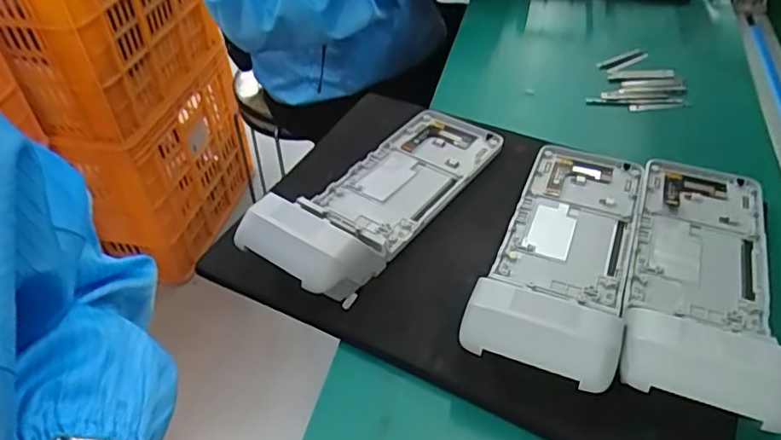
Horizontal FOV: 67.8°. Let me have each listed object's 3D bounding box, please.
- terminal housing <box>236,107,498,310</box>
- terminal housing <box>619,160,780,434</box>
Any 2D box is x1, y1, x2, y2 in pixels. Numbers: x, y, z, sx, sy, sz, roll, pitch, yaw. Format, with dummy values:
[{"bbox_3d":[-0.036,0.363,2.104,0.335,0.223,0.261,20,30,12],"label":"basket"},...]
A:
[{"bbox_3d":[-0.004,-0.029,0.424,0.084,0.046,0.224,24,47,25],"label":"terminal housing"},{"bbox_3d":[0.195,0.025,0.361,0.081,0.062,0.223,16,44,18],"label":"terminal housing"}]

